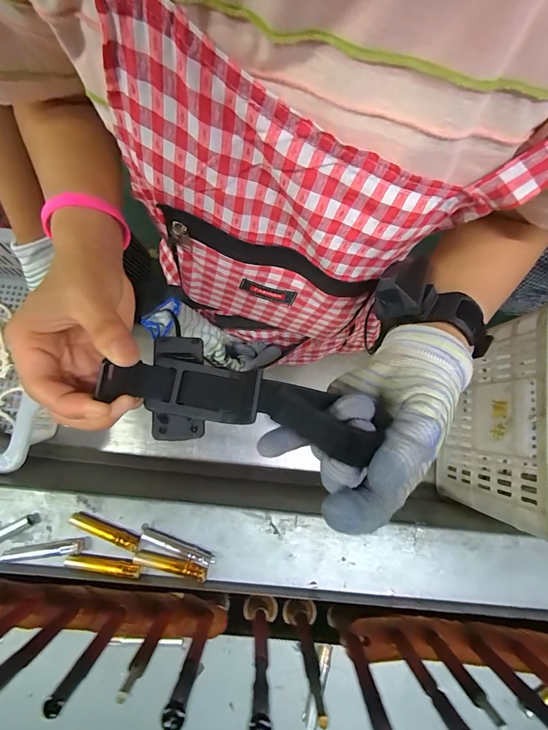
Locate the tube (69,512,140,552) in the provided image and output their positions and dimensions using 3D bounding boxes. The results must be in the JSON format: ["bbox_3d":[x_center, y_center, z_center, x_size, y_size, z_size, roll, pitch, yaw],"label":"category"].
[{"bbox_3d":[-0.206,0.203,0.416,0.087,0.014,0.017,23,74,6],"label":"tube"}]

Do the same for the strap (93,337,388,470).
[{"bbox_3d":[-0.021,0.022,0.199,0.152,0.055,0.055,11,73,15],"label":"strap"}]

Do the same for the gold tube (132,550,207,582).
[{"bbox_3d":[-0.126,0.245,0.416,0.088,0.015,0.017,12,73,3],"label":"gold tube"}]

